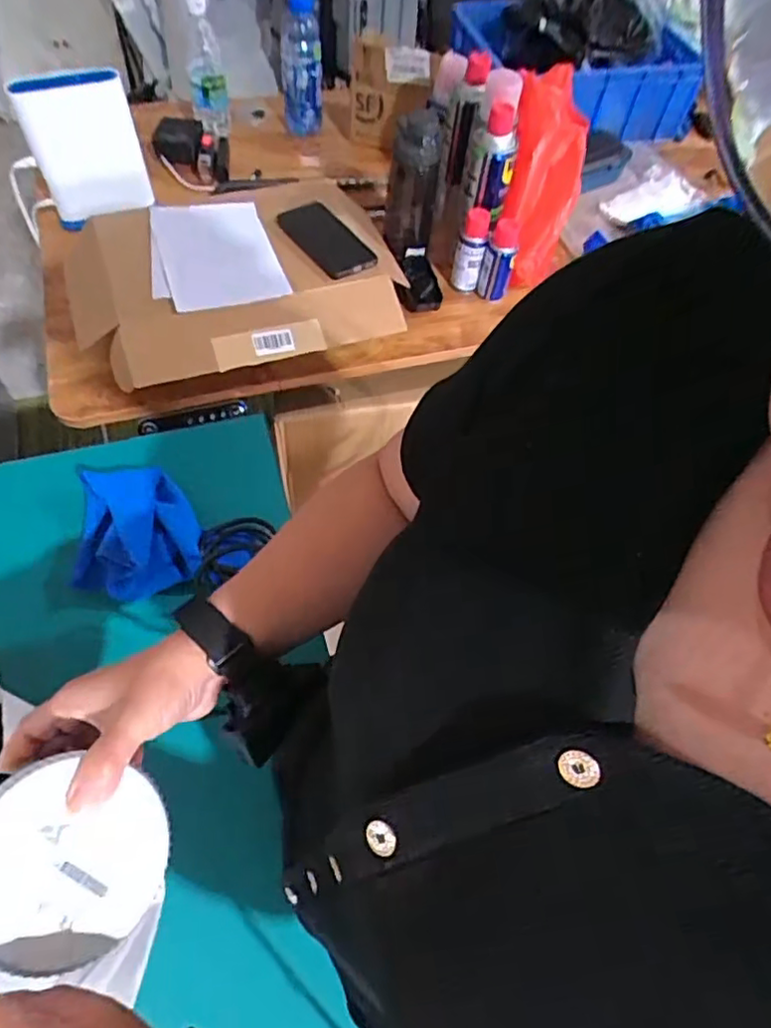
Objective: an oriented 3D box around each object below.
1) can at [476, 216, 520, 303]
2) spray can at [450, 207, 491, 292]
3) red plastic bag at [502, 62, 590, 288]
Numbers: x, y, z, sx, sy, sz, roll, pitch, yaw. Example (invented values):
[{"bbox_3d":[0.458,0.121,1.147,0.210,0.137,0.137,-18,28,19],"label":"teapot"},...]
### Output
[{"bbox_3d":[0.168,-0.374,0.911,0.039,0.107,0.041,29,62,13],"label":"can"},{"bbox_3d":[0.125,-0.387,0.917,0.042,0.120,0.037,10,59,2],"label":"spray can"},{"bbox_3d":[0.233,-0.494,0.898,0.118,0.290,0.085,3,17,-2],"label":"red plastic bag"}]

